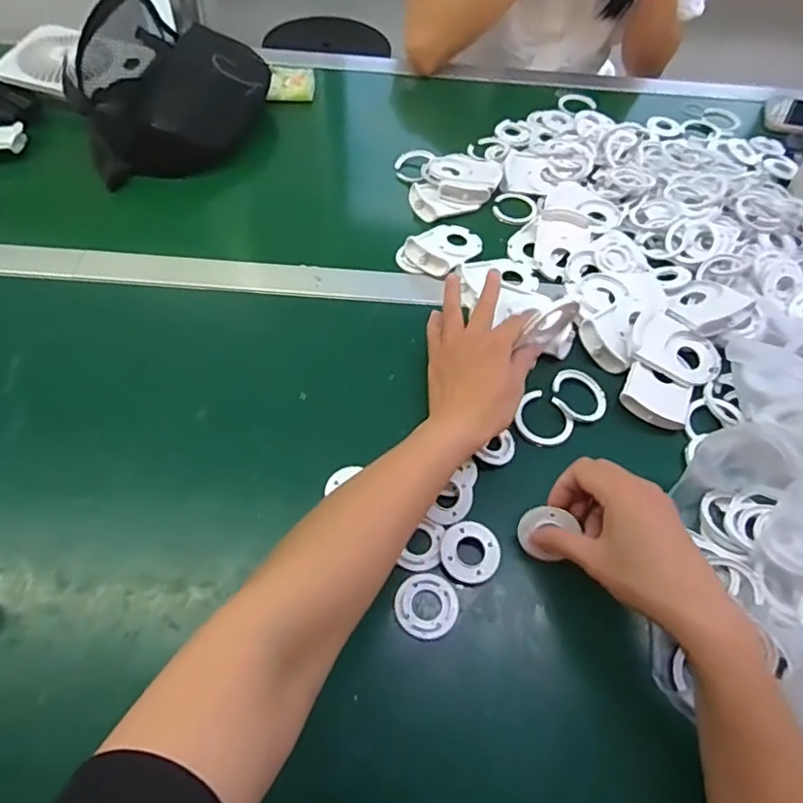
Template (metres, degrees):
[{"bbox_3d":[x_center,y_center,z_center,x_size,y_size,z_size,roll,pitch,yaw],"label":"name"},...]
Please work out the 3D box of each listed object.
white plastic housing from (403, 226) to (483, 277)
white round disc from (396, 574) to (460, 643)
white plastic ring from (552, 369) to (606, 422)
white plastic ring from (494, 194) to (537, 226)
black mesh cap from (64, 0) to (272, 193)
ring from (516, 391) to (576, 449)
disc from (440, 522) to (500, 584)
[{"bbox_3d":[0.048,-0.168,0.627,0.061,0.013,0.082,38,61,20],"label":"white plastic housing"},{"bbox_3d":[0.018,0.144,0.412,0.043,0.005,0.045,2,55,-2],"label":"white round disc"},{"bbox_3d":[0.161,-0.004,0.521,0.053,0.008,0.048,8,70,-13],"label":"white plastic ring"},{"bbox_3d":[0.133,-0.225,0.679,0.049,0.008,0.049,2,55,-2],"label":"white plastic ring"},{"bbox_3d":[-0.295,-0.413,0.725,0.234,0.105,0.273,-23,60,-18],"label":"black mesh cap"},{"bbox_3d":[0.123,0.018,0.506,0.049,0.007,0.045,2,55,-2],"label":"ring"},{"bbox_3d":[0.052,0.112,0.434,0.044,0.004,0.046,18,56,9],"label":"disc"}]

